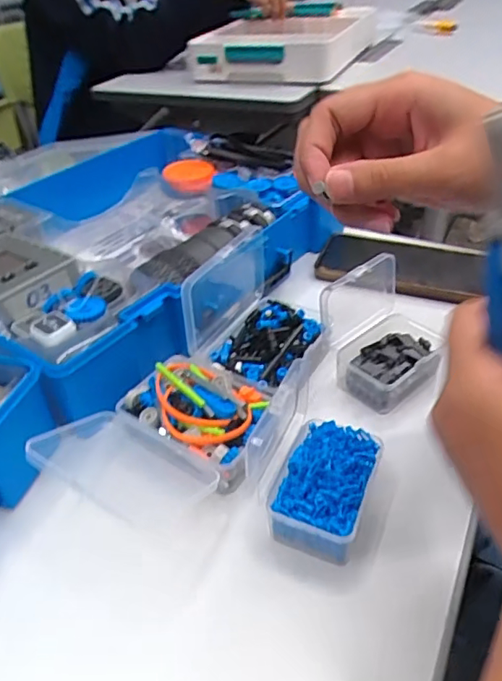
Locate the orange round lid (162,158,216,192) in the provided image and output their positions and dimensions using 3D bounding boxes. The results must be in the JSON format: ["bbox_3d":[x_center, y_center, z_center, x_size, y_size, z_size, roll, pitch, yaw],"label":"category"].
[{"bbox_3d":[-0.066,-0.175,0.567,0.054,0.017,0.054,-3,39,2],"label":"orange round lid"}]

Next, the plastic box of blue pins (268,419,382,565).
[{"bbox_3d":[0.042,0.085,0.309,0.048,0.034,0.075,13,42,21],"label":"plastic box of blue pins"}]

